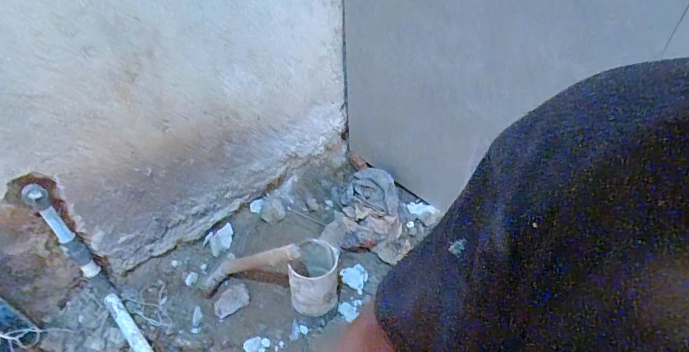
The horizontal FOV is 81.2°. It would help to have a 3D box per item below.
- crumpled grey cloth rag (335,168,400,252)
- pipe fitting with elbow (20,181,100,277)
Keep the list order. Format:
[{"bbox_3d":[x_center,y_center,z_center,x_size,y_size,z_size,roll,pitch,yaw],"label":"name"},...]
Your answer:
[{"bbox_3d":[0.061,0.096,1.027,0.154,0.127,0.214,-3,44,-2],"label":"crumpled grey cloth rag"},{"bbox_3d":[-0.522,0.112,0.752,0.052,0.265,0.033,30,51,28],"label":"pipe fitting with elbow"}]

